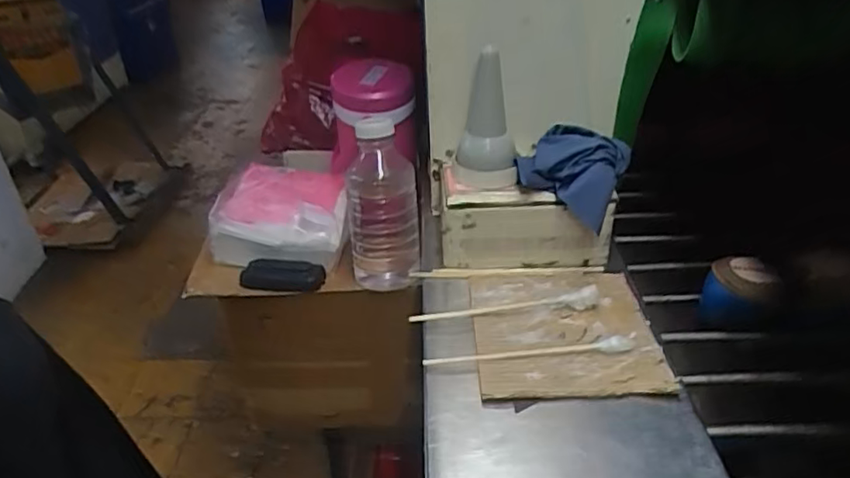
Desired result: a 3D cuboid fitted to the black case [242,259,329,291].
[{"bbox_3d":[-0.195,0.047,0.822,0.112,0.025,0.045,1,34,3],"label":"black case"}]

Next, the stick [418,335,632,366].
[{"bbox_3d":[0.099,0.104,0.568,0.199,0.013,0.019,-3,34,-3],"label":"stick"}]

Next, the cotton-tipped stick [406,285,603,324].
[{"bbox_3d":[0.082,0.066,0.615,0.190,0.021,0.019,-5,34,-5],"label":"cotton-tipped stick"}]

